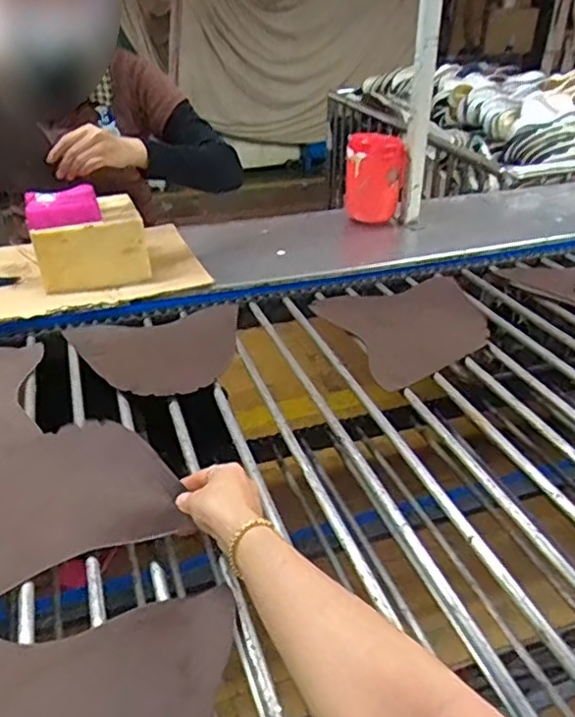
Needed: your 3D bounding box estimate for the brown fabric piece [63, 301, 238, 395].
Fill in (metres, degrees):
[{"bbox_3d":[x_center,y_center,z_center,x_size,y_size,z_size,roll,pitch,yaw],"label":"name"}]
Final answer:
[{"bbox_3d":[-0.170,-0.018,0.899,0.246,0.017,0.208,-11,34,-18],"label":"brown fabric piece"}]

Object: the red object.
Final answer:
[{"bbox_3d":[0.176,-0.362,1.286,0.114,0.179,0.068,7,33,10],"label":"red object"}]

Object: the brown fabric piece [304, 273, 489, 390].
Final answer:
[{"bbox_3d":[0.207,-0.058,0.971,0.265,0.016,0.236,-14,35,-21],"label":"brown fabric piece"}]

